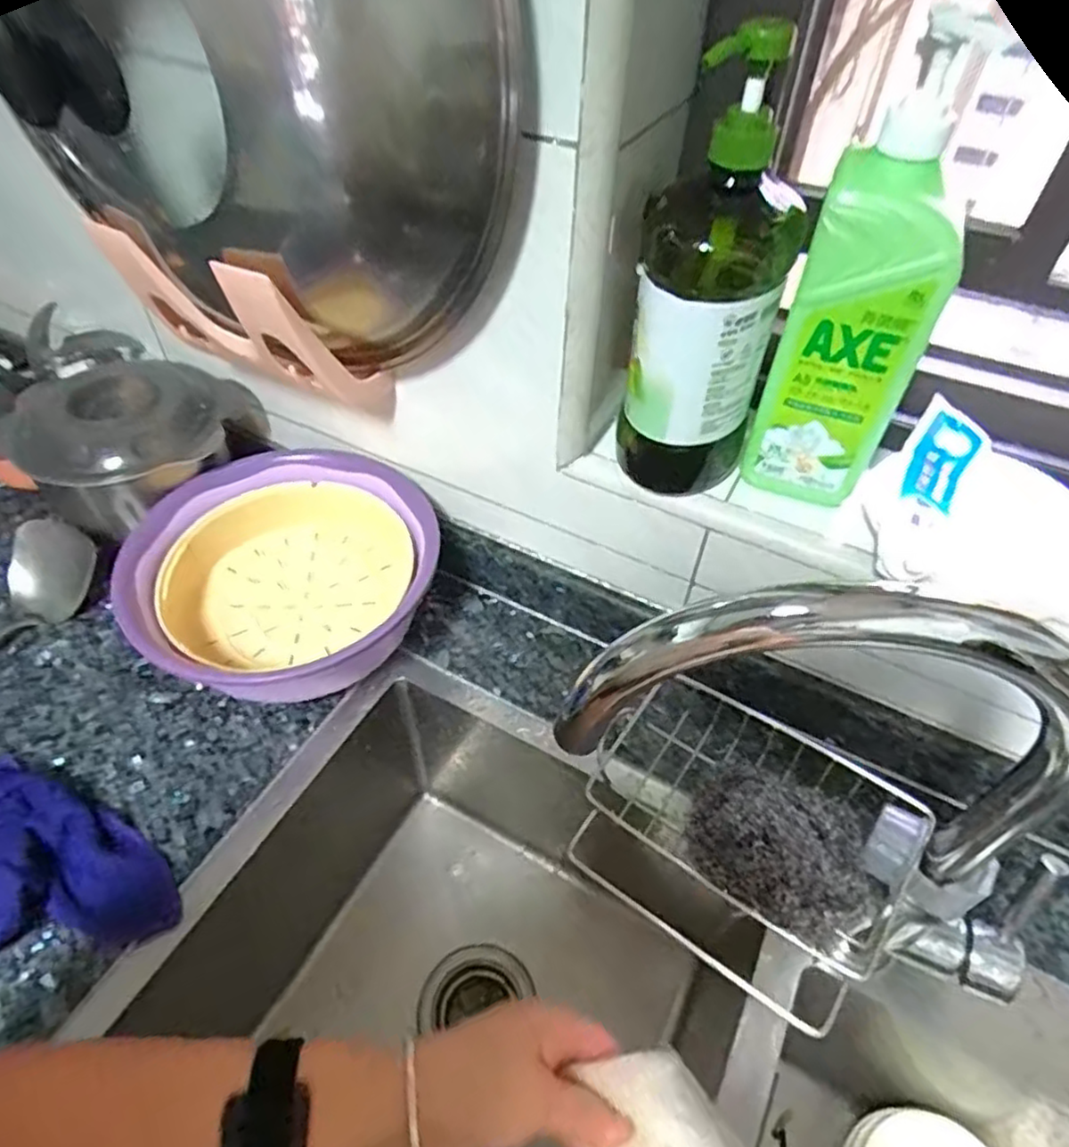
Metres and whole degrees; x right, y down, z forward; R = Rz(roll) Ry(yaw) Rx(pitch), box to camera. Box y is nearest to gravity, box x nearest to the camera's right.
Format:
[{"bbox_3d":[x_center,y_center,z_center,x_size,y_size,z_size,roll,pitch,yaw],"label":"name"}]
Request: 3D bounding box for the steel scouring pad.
[{"bbox_3d":[0.147,0.155,0.398,0.103,0.036,0.086,28,55,20],"label":"steel scouring pad"}]

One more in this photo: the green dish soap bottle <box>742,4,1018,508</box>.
[{"bbox_3d":[0.204,-0.163,0.432,0.079,0.269,0.058,22,53,16],"label":"green dish soap bottle"}]

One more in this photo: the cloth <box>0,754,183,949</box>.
[{"bbox_3d":[-0.375,0.221,0.489,0.214,0.045,0.140,19,53,14],"label":"cloth"}]

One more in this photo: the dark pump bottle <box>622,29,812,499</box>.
[{"bbox_3d":[0.113,-0.170,0.443,0.092,0.271,0.080,15,52,10],"label":"dark pump bottle"}]

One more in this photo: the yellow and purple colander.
[{"bbox_3d":[-0.219,0.009,0.637,0.255,0.104,0.253,1,50,-1],"label":"yellow and purple colander"}]

